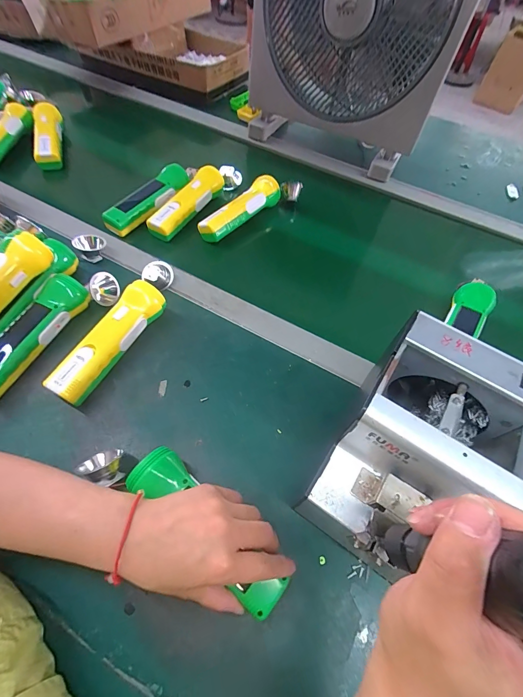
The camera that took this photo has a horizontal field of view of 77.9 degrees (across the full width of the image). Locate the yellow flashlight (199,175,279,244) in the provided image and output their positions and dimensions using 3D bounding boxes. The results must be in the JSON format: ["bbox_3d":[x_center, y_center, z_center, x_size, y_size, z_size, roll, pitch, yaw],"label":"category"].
[{"bbox_3d":[-0.033,-0.239,0.549,0.048,0.038,0.169,36,62,17],"label":"yellow flashlight"}]

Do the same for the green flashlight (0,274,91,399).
[{"bbox_3d":[-0.277,-0.017,0.389,0.048,0.047,0.164,26,59,12],"label":"green flashlight"}]

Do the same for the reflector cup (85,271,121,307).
[{"bbox_3d":[-0.213,-0.083,0.439,0.041,0.041,0.027,13,29,4],"label":"reflector cup"}]

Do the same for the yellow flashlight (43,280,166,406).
[{"bbox_3d":[-0.180,-0.009,0.389,0.045,0.050,0.165,26,59,12],"label":"yellow flashlight"}]

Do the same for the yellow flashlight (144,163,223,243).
[{"bbox_3d":[-0.124,-0.249,0.551,0.040,0.042,0.169,28,60,13],"label":"yellow flashlight"}]

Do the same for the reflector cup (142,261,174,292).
[{"bbox_3d":[-0.146,-0.103,0.459,0.019,0.039,0.050,0,36,32],"label":"reflector cup"}]

